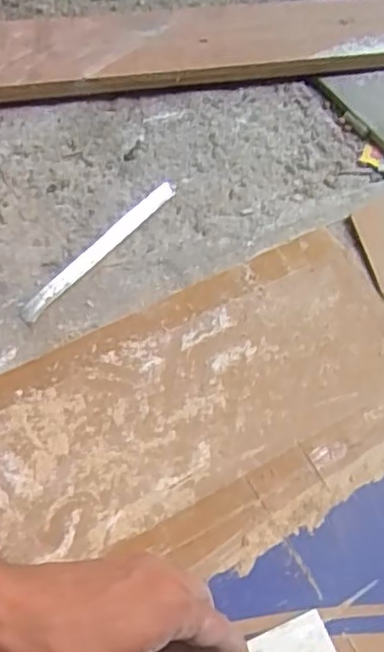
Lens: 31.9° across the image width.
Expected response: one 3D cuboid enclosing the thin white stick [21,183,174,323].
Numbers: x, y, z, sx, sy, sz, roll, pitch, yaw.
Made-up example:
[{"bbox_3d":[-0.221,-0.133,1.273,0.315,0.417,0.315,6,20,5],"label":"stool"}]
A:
[{"bbox_3d":[-0.076,-0.067,0.565,0.017,0.010,0.178,37,65,16],"label":"thin white stick"}]

